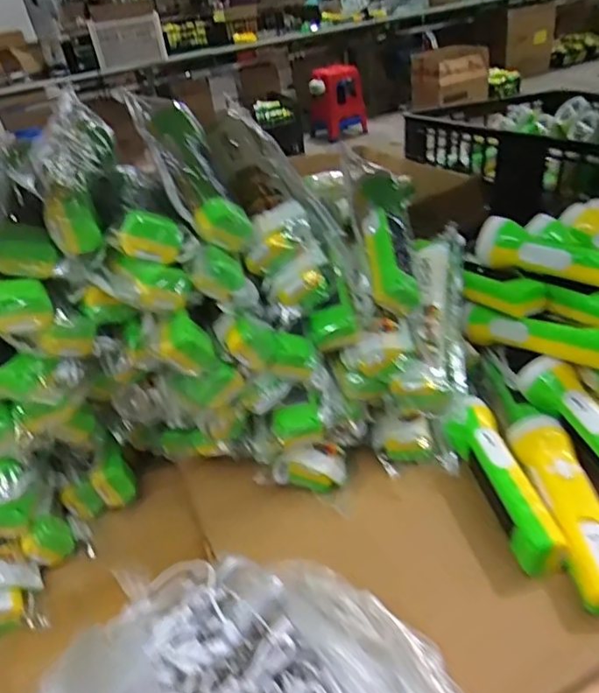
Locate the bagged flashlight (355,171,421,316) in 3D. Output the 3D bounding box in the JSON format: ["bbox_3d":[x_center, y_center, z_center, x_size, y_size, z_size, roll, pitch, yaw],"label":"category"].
[{"bbox_3d":[0.087,-0.110,0.544,0.054,0.041,0.179,-3,55,7],"label":"bagged flashlight"}]

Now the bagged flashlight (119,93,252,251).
[{"bbox_3d":[-0.104,-0.168,0.487,0.057,0.048,0.206,-19,57,-15],"label":"bagged flashlight"}]

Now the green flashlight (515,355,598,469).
[{"bbox_3d":[0.266,0.076,0.489,0.040,0.046,0.178,-18,51,-14],"label":"green flashlight"}]

